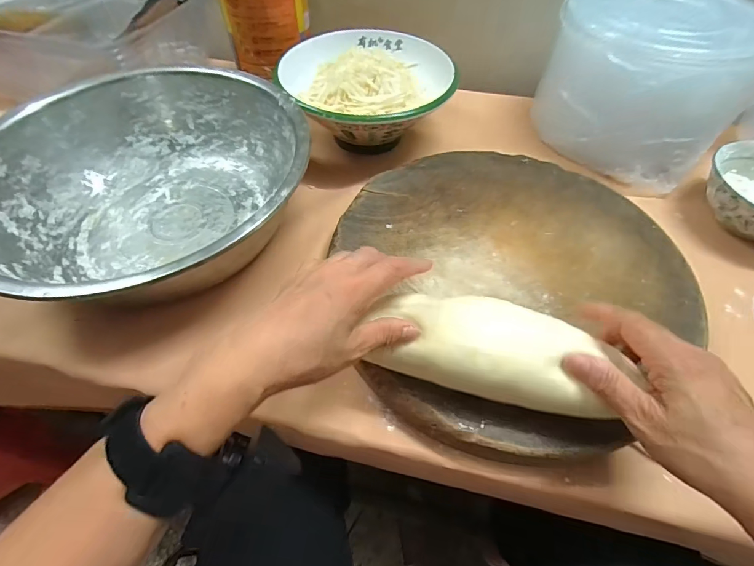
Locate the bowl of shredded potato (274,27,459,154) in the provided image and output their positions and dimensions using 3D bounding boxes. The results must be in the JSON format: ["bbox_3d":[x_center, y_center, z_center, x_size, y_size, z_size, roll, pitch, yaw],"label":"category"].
[{"bbox_3d":[-0.017,-0.251,0.529,0.216,0.115,0.234,-13,56,-10],"label":"bowl of shredded potato"}]

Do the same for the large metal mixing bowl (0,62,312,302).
[{"bbox_3d":[-0.244,-0.100,0.420,0.334,0.111,0.323,1,54,-1],"label":"large metal mixing bowl"}]

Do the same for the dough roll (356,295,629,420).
[{"bbox_3d":[0.075,0.049,0.273,0.160,0.050,0.057,13,55,17],"label":"dough roll"}]

